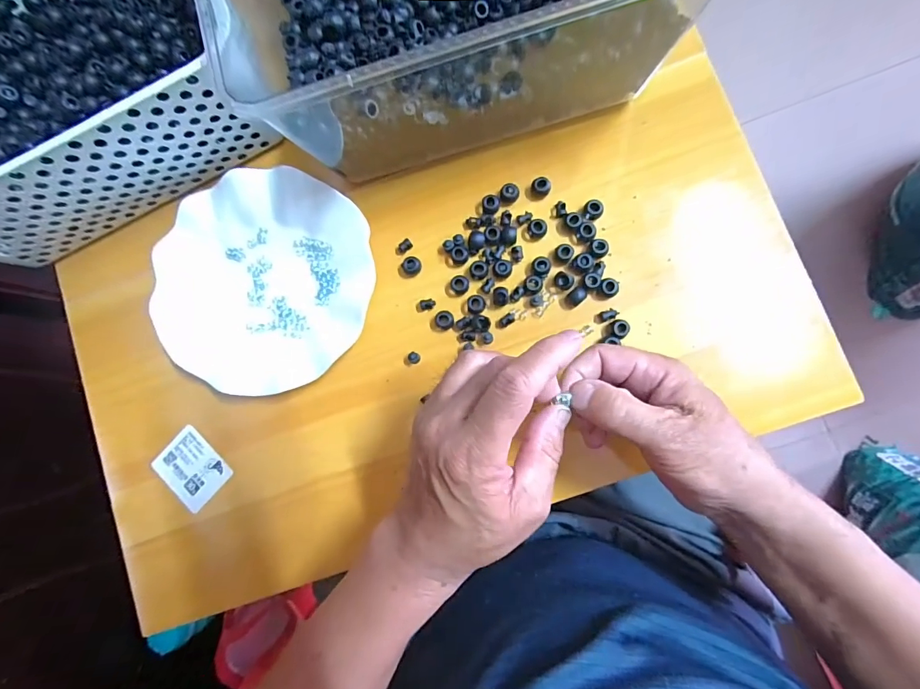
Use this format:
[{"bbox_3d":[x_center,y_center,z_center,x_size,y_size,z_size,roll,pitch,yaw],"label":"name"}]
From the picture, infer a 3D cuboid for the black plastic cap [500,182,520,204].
[{"bbox_3d":[0.041,-0.124,0.348,0.014,0.007,0.016,36,89,8],"label":"black plastic cap"}]

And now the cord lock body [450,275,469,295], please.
[{"bbox_3d":[0.000,-0.049,0.347,0.015,0.009,0.014,-1,84,5],"label":"cord lock body"}]

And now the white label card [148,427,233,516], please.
[{"bbox_3d":[-0.229,0.106,0.363,0.061,0.004,0.047,41,86,9],"label":"white label card"}]

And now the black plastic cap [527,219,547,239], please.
[{"bbox_3d":[0.063,-0.093,0.342,0.015,0.011,0.013,-16,83,4],"label":"black plastic cap"}]

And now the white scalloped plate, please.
[{"bbox_3d":[-0.160,-0.052,0.352,0.175,0.021,0.176,-1,84,5],"label":"white scalloped plate"}]

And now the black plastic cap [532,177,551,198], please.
[{"bbox_3d":[0.066,-0.128,0.344,0.014,0.010,0.013,-1,84,5],"label":"black plastic cap"}]

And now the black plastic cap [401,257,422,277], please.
[{"bbox_3d":[-0.040,-0.065,0.351,0.016,0.009,0.016,-1,84,5],"label":"black plastic cap"}]

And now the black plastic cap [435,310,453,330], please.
[{"bbox_3d":[-0.013,-0.020,0.345,0.015,0.006,0.015,-1,84,5],"label":"black plastic cap"}]

